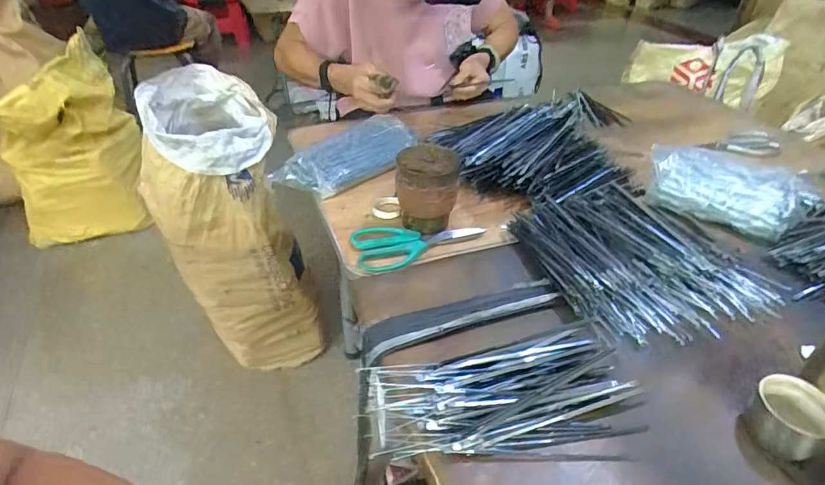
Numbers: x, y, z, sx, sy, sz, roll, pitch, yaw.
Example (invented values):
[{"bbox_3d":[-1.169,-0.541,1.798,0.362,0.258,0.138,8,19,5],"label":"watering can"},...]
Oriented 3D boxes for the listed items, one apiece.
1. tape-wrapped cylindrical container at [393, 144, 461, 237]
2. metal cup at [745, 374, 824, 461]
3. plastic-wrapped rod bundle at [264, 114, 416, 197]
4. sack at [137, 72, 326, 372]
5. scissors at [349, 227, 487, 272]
[{"bbox_3d":[0.021,-0.073,0.689,0.081,0.112,0.084,1,38,-1],"label":"tape-wrapped cylindrical container"},{"bbox_3d":[0.337,0.159,0.444,0.055,0.048,0.063,-17,42,-23],"label":"metal cup"},{"bbox_3d":[-0.106,-0.148,0.844,0.265,0.049,0.123,-24,45,-30],"label":"plastic-wrapped rod bundle"},{"bbox_3d":[-0.447,-0.009,1.199,0.277,0.673,0.393,-23,45,-29],"label":"sack"},{"bbox_3d":[0.006,-0.009,0.693,0.185,0.014,0.086,-16,41,-22],"label":"scissors"}]

